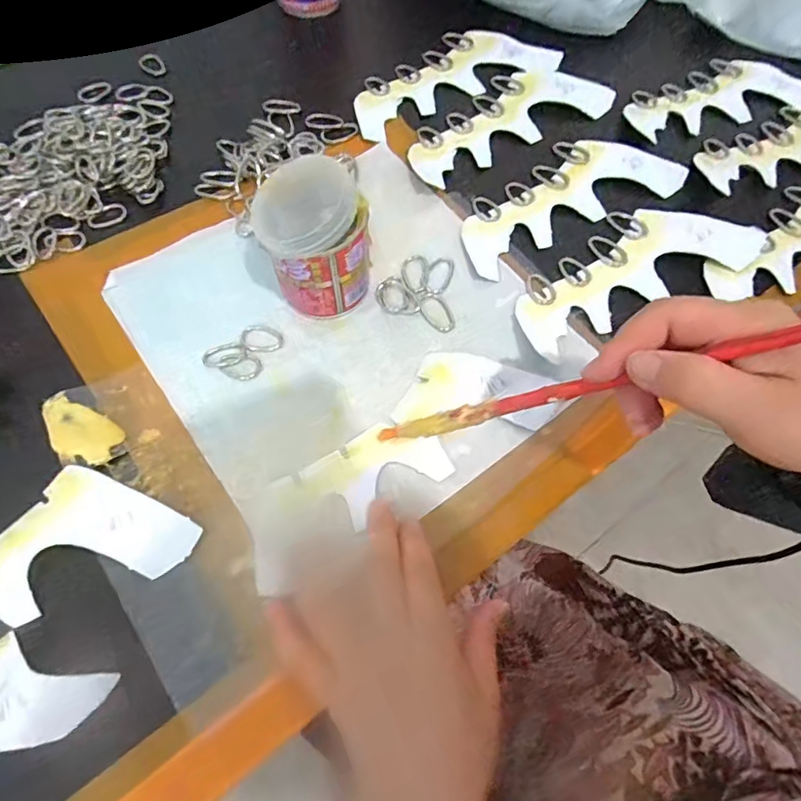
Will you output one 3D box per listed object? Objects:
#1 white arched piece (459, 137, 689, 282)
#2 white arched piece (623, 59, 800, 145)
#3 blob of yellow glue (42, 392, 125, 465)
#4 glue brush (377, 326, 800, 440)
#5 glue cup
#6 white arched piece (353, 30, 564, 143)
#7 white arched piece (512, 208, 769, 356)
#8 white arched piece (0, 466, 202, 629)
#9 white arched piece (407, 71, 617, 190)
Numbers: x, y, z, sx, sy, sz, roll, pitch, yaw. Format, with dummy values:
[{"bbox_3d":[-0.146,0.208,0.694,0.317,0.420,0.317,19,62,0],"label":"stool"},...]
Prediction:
[{"bbox_3d":[0.135,-0.168,0.426,0.212,0.007,0.079,-31,70,-16],"label":"white arched piece"},{"bbox_3d":[0.299,-0.283,0.487,0.202,0.006,0.075,-21,68,-13],"label":"white arched piece"},{"bbox_3d":[-0.198,0.020,0.320,0.053,0.011,0.033,30,67,10],"label":"blob of yellow glue"},{"bbox_3d":[0.085,-0.006,0.245,0.010,0.261,0.014,30,58,-37],"label":"glue brush"},{"bbox_3d":[-0.054,-0.100,0.338,0.069,0.094,0.058,-7,66,-7],"label":"glue cup"},{"bbox_3d":[0.044,-0.301,0.482,0.211,0.005,0.078,-31,70,-16],"label":"white arched piece"},{"bbox_3d":[0.175,-0.103,0.394,0.212,0.015,0.072,-25,69,-14],"label":"white arched piece"},{"bbox_3d":[-0.228,0.100,0.283,0.215,0.009,0.075,-26,69,-14],"label":"white arched piece"},{"bbox_3d":[0.095,-0.249,0.461,0.212,0.008,0.070,-32,71,-17],"label":"white arched piece"}]

